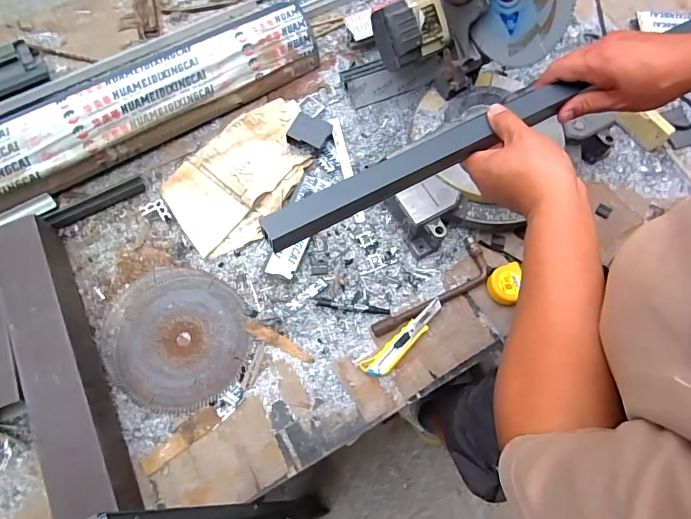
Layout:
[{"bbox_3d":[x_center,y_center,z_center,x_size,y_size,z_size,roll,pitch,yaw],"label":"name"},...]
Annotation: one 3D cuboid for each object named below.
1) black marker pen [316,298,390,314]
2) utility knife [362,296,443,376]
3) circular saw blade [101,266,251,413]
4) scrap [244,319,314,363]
[{"bbox_3d":[0.013,0.086,0.753,0.129,0.011,0.017,9,69,2],"label":"black marker pen"},{"bbox_3d":[0.105,0.138,0.732,0.179,0.017,0.038,-40,75,-15],"label":"utility knife"},{"bbox_3d":[-0.301,0.136,0.749,0.255,0.010,0.241,0,68,-1],"label":"circular saw blade"},{"bbox_3d":[-0.118,0.145,0.744,0.137,0.005,0.025,27,71,8],"label":"scrap"}]

